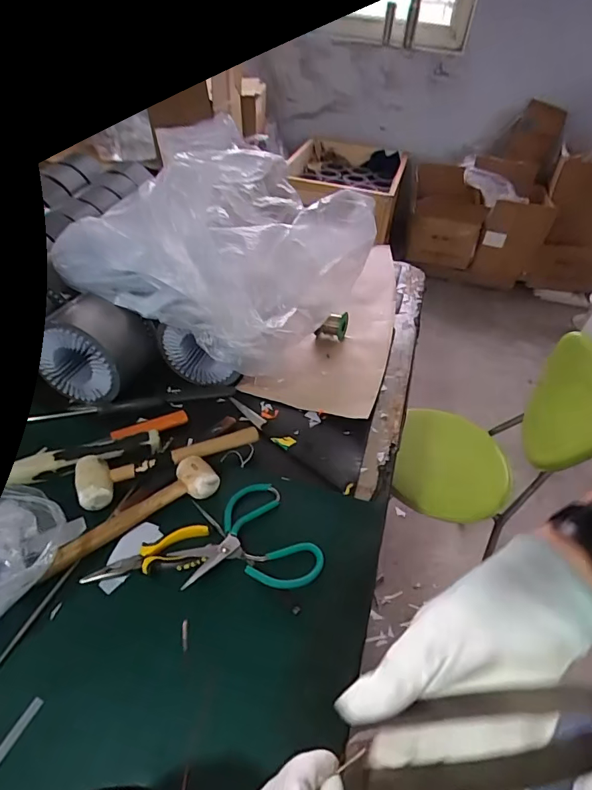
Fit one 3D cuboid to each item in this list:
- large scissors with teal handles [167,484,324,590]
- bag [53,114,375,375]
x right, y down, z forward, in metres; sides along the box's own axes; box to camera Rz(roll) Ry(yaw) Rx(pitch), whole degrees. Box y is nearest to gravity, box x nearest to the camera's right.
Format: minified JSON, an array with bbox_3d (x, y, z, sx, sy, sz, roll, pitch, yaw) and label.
[{"bbox_3d":[-0.065,0.191,0.578,0.160,0.017,0.152,-21,46,-25],"label":"large scissors with teal handles"},{"bbox_3d":[-0.081,-0.284,0.829,0.312,0.260,0.457,24,46,18],"label":"bag"}]

